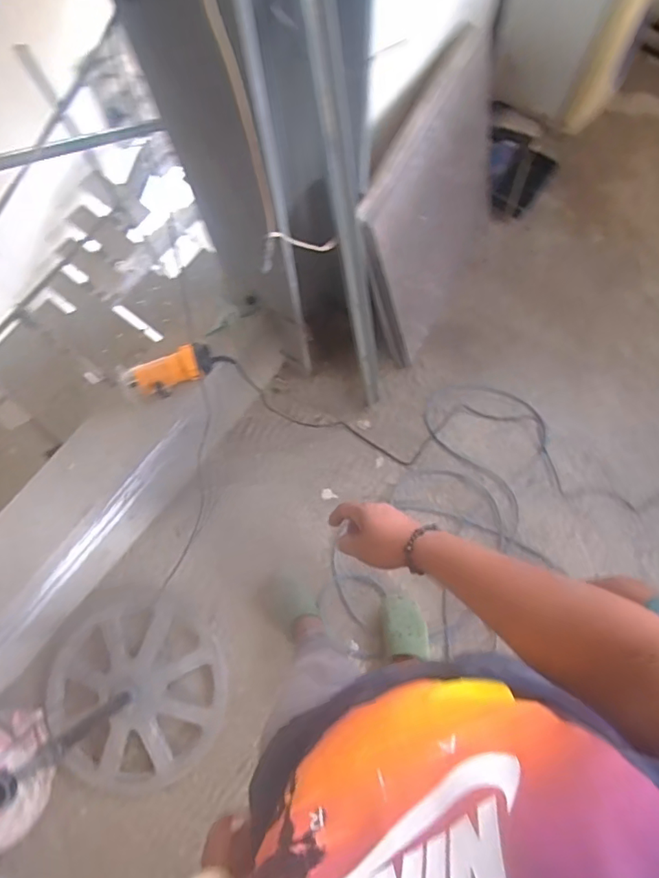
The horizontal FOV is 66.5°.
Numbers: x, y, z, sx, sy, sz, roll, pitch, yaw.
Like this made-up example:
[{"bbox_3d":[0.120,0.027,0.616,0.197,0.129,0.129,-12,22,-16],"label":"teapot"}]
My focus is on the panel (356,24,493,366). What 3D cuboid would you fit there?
[{"bbox_3d":[0.303,-0.599,1.381,0.049,0.637,0.636,25,78,23],"label":"panel"}]

